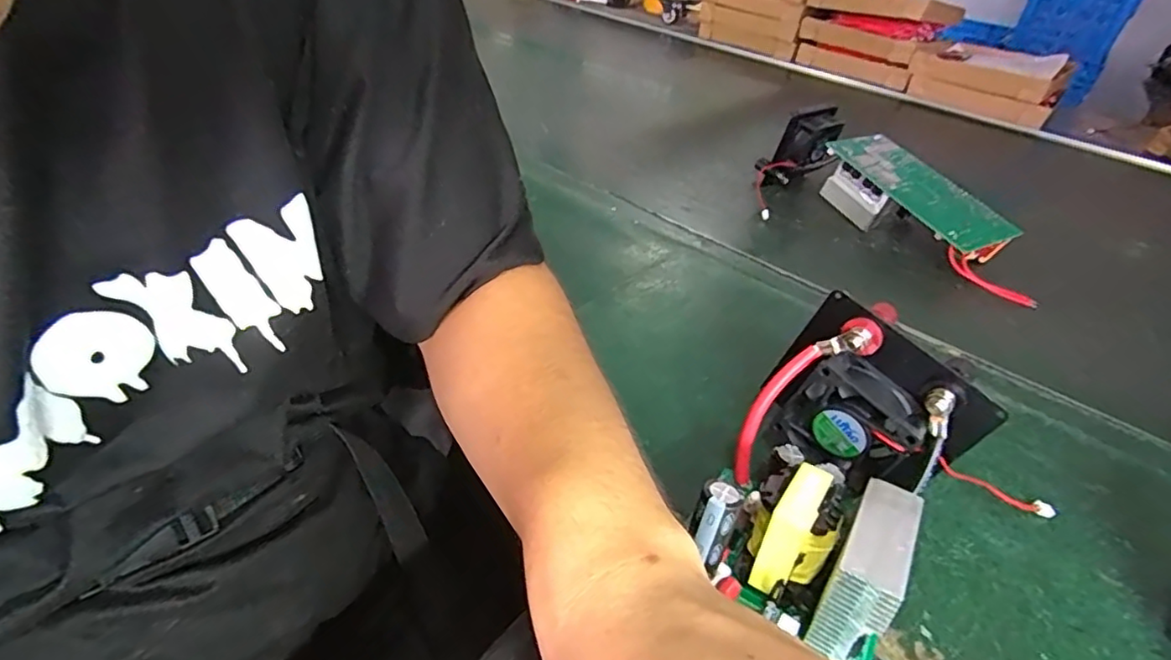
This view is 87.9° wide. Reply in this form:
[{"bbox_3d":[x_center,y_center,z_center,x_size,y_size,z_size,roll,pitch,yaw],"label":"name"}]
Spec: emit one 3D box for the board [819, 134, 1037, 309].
[{"bbox_3d":[0.356,-0.126,0.620,0.086,0.063,0.232,-13,42,-25],"label":"board"}]

